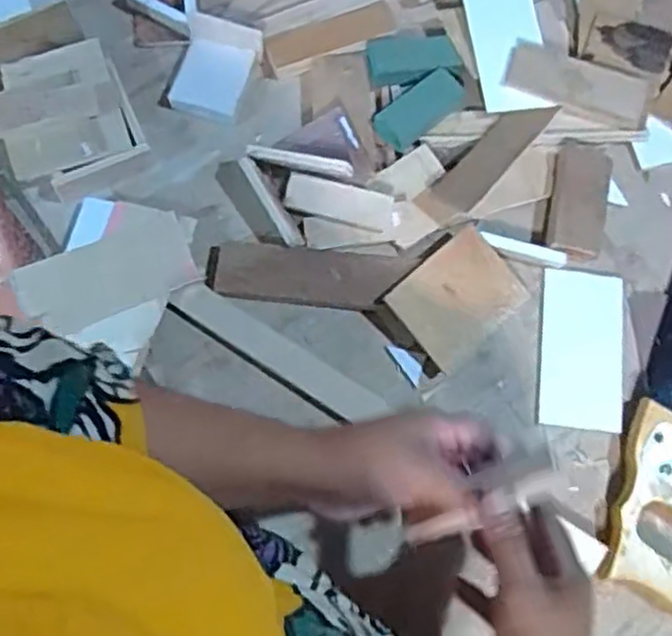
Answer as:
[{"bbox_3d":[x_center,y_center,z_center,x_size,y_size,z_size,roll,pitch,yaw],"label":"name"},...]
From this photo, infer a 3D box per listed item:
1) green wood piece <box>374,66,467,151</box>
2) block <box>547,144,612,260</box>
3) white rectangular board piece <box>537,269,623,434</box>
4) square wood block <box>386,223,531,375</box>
[{"bbox_3d":[0.075,-0.187,0.638,0.088,0.012,0.037,-40,76,-11],"label":"green wood piece"},{"bbox_3d":[0.207,-0.101,0.613,0.044,0.014,0.105,12,73,4],"label":"block"},{"bbox_3d":[0.200,0.025,0.588,0.066,0.009,0.131,8,73,3],"label":"white rectangular board piece"},{"bbox_3d":[0.099,-0.017,0.589,0.097,0.009,0.080,-41,93,-6],"label":"square wood block"}]

